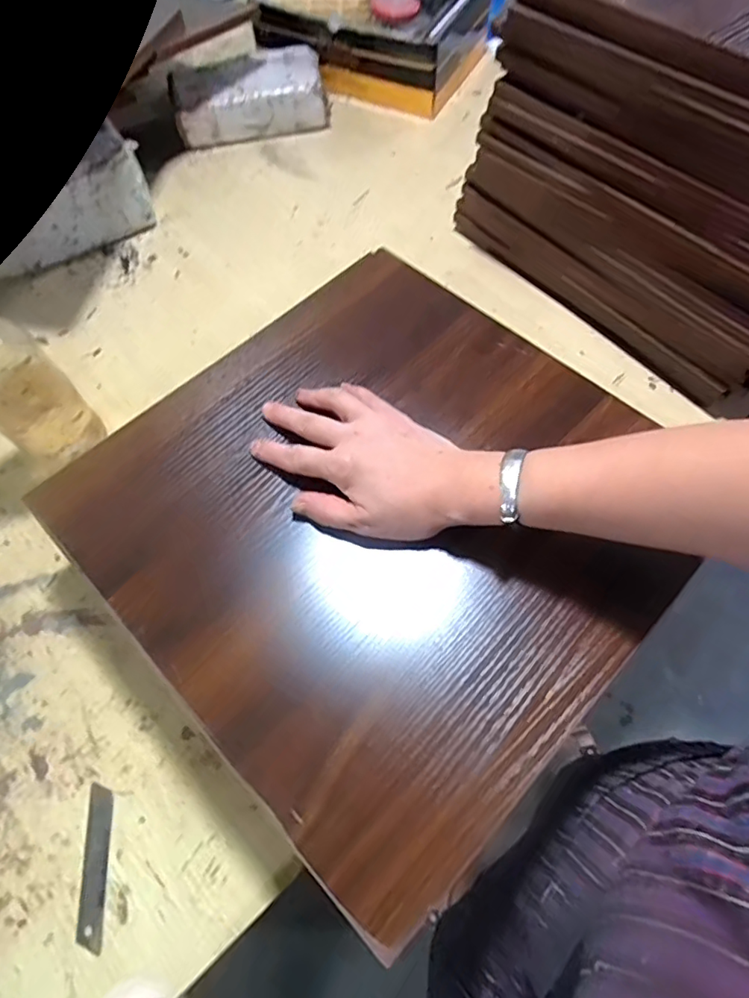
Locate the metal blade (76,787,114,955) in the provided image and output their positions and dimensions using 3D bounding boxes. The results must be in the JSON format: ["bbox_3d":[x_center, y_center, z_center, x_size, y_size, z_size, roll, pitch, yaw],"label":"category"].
[{"bbox_3d":[-0.195,0.253,0.382,0.016,0.004,0.098,-7,62,-2],"label":"metal blade"}]

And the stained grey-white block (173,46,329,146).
[{"bbox_3d":[-0.174,-0.573,0.788,0.208,0.065,0.110,-10,62,-4],"label":"stained grey-white block"}]

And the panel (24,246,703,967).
[{"bbox_3d":[0.006,-0.003,0.396,0.371,0.020,0.372,41,70,20],"label":"panel"}]

